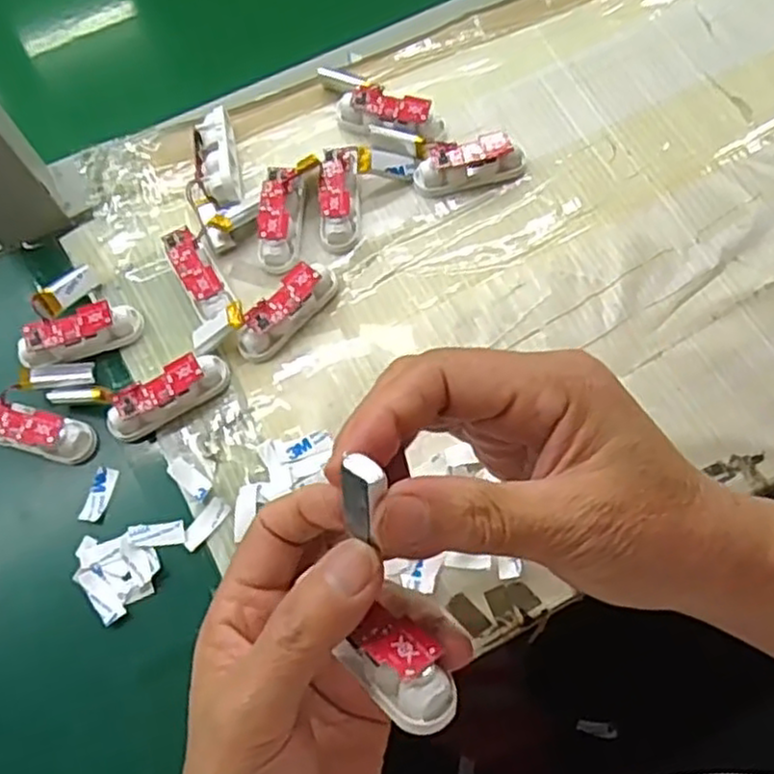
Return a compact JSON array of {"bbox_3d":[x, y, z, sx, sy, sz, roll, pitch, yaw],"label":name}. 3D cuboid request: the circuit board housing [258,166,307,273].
[{"bbox_3d":[-0.057,-0.091,0.387,0.020,0.022,0.053,3,69,2],"label":"circuit board housing"}]

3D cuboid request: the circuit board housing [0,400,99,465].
[{"bbox_3d":[-0.172,0.021,0.350,0.058,0.016,0.020,18,70,-6],"label":"circuit board housing"}]

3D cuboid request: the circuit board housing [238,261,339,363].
[{"bbox_3d":[-0.051,-0.040,0.370,0.018,0.019,0.061,40,75,15],"label":"circuit board housing"}]

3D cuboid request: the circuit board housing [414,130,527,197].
[{"bbox_3d":[0.046,-0.124,0.397,0.061,0.018,0.024,-17,70,-5],"label":"circuit board housing"}]

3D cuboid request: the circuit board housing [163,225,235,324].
[{"bbox_3d":[-0.098,-0.058,0.378,0.019,0.020,0.053,-28,71,-9],"label":"circuit board housing"}]

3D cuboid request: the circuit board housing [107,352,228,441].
[{"bbox_3d":[-0.109,0.003,0.356,0.063,0.019,0.017,-32,72,-10],"label":"circuit board housing"}]

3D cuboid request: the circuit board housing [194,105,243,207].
[{"bbox_3d":[-0.095,-0.127,0.399,0.022,0.024,0.060,-8,69,-2],"label":"circuit board housing"}]

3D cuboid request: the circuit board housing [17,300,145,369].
[{"bbox_3d":[-0.157,-0.027,0.369,0.060,0.019,0.019,-18,70,-5],"label":"circuit board housing"}]

